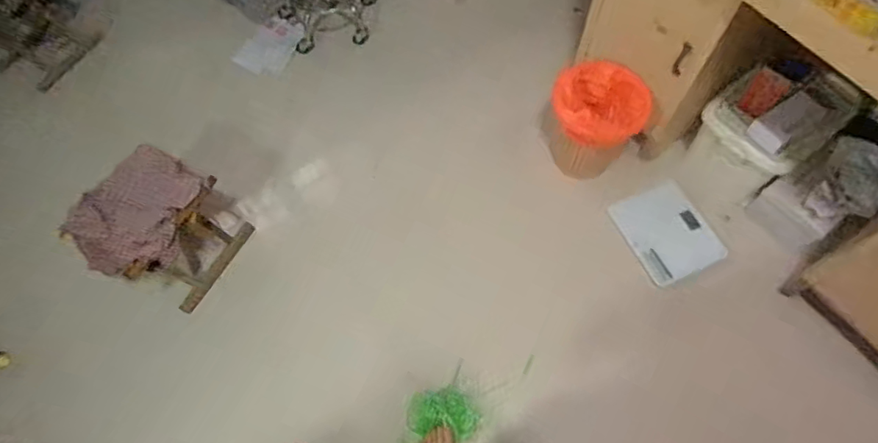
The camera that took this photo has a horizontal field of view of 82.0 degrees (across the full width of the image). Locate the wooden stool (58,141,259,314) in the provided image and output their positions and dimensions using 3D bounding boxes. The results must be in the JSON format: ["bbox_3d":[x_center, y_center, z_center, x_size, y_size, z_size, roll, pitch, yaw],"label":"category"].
[{"bbox_3d":[-0.745,0.027,1.374,0.231,0.350,0.327,31,69,15],"label":"wooden stool"}]

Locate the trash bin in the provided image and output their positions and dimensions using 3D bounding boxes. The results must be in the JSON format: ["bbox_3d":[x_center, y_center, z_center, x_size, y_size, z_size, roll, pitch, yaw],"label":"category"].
[{"bbox_3d":[0.462,-0.287,1.519,0.246,0.359,0.221,31,69,15],"label":"trash bin"}]

